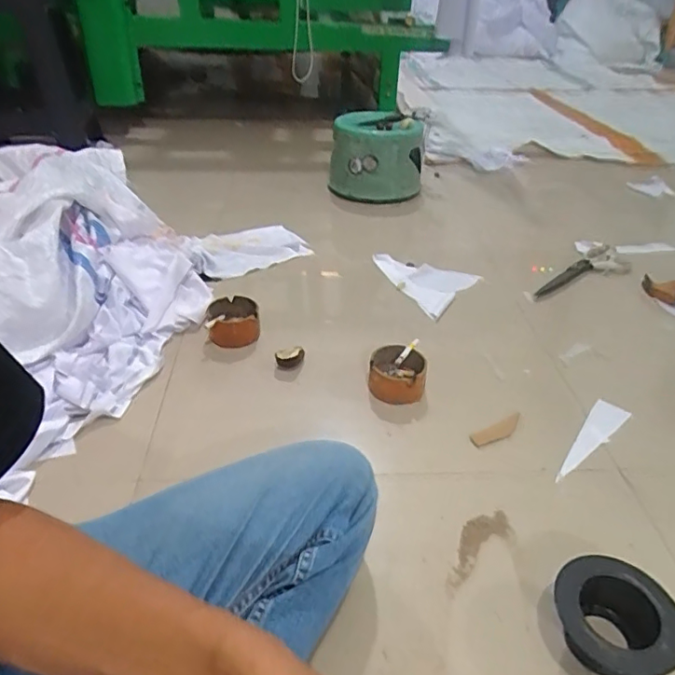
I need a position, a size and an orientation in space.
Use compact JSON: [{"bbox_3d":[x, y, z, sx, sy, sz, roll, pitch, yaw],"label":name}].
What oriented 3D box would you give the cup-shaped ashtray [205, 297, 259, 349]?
[{"bbox_3d":[-0.173,-0.025,0.902,0.078,0.052,0.090,-9,35,-14],"label":"cup-shaped ashtray"}]

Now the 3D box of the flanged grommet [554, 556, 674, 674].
[{"bbox_3d":[0.256,0.261,0.505,0.097,0.056,0.102,1,34,-1],"label":"flanged grommet"}]

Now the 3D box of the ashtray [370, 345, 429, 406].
[{"bbox_3d":[0.088,0.055,0.804,0.080,0.049,0.079,5,34,6],"label":"ashtray"}]

